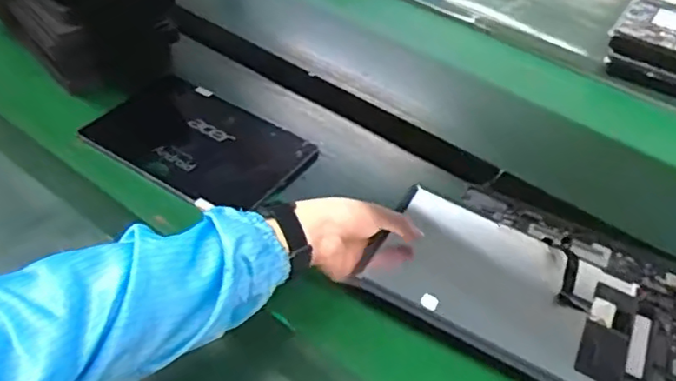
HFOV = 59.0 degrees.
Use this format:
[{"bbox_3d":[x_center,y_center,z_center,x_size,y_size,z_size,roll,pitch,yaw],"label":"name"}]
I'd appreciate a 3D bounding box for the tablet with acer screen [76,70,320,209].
[{"bbox_3d":[-0.175,-0.064,0.745,0.262,0.009,0.166,29,48,23],"label":"tablet with acer screen"}]

